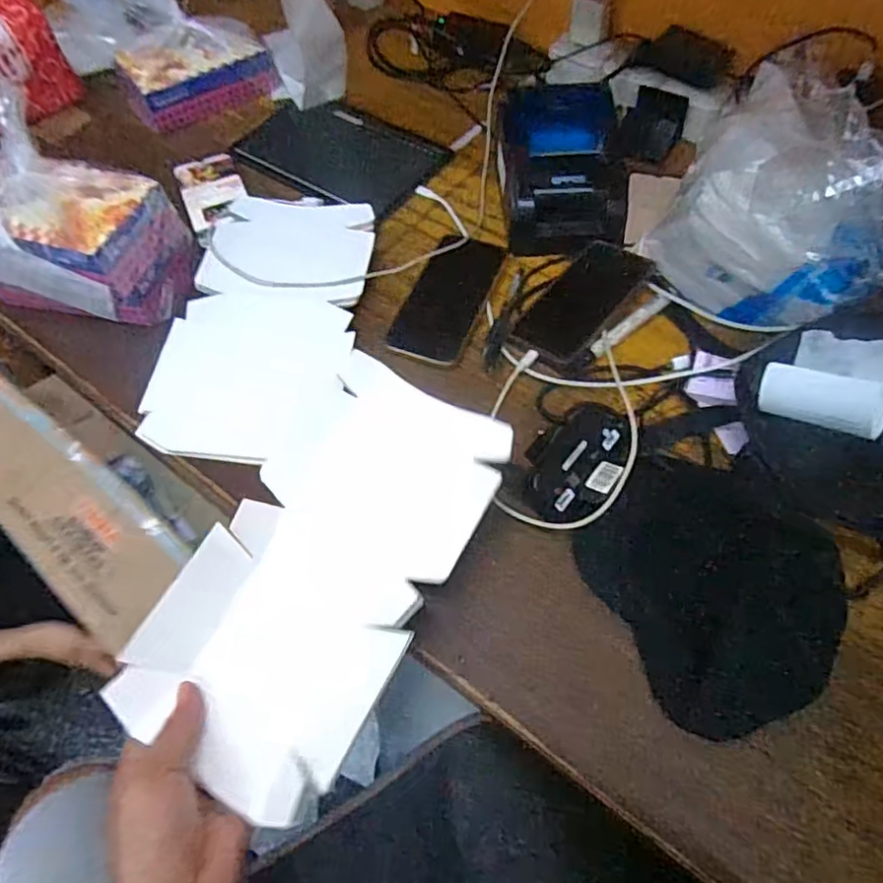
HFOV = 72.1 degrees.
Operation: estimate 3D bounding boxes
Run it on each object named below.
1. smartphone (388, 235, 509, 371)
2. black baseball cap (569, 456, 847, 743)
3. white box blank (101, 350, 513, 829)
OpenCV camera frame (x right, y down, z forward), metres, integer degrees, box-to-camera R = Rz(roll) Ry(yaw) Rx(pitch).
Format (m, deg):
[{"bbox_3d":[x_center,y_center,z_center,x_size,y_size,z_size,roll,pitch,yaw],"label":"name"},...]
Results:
[{"bbox_3d":[0.008,-0.153,0.640,0.076,0.011,0.172,19,60,10],"label":"smartphone"},{"bbox_3d":[0.213,0.100,0.465,0.169,0.048,0.201,-24,61,-12],"label":"black baseball cap"},{"bbox_3d":[-0.084,0.089,0.453,0.164,0.052,0.308,26,62,14],"label":"white box blank"}]

